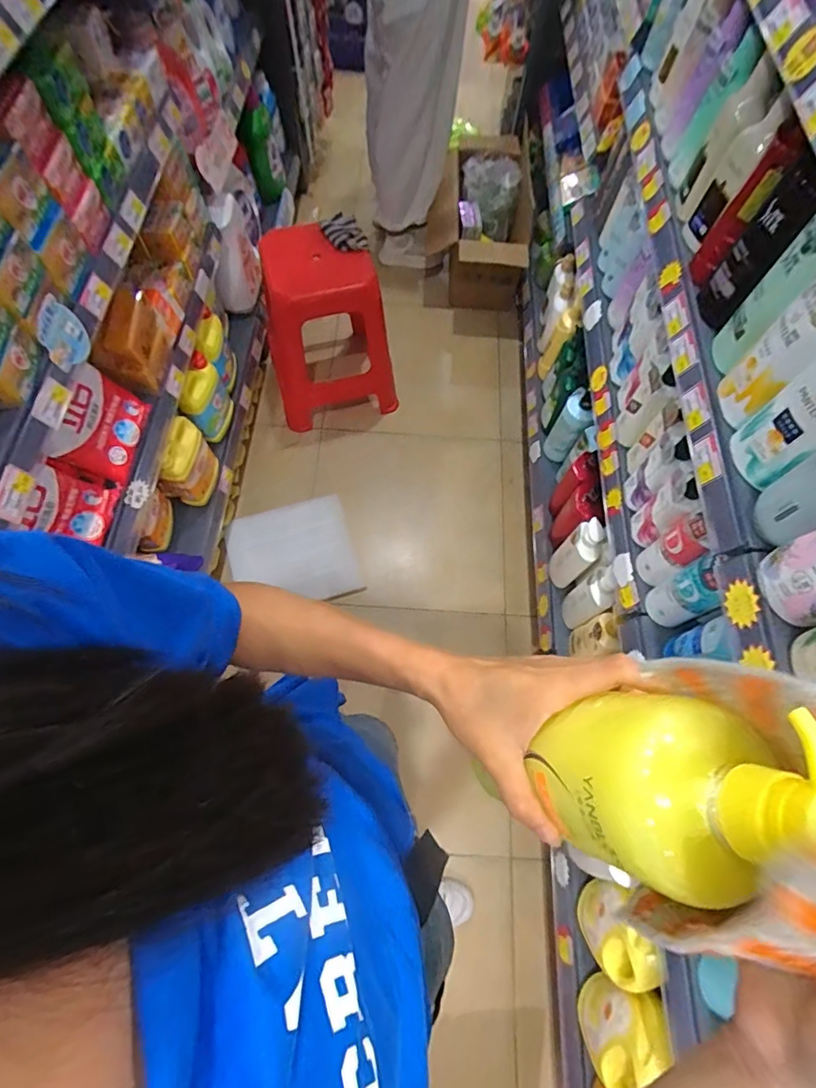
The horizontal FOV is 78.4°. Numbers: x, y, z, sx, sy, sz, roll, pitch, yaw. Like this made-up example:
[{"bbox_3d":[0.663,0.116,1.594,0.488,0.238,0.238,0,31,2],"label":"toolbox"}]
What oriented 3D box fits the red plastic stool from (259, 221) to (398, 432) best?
[{"bbox_3d":[-0.248,-0.657,1.547,0.371,0.515,0.310,-12,68,-7],"label":"red plastic stool"}]

